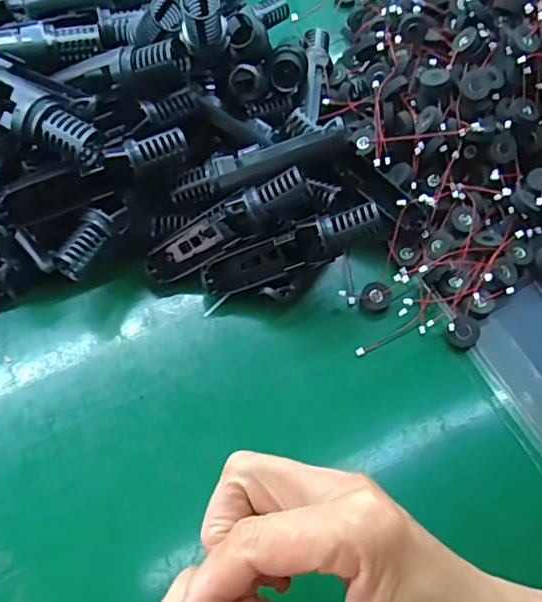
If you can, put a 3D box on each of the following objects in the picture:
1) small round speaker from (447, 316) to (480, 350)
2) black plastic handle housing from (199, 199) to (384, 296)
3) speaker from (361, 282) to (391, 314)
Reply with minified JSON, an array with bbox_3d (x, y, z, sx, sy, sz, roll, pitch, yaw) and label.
[{"bbox_3d":[0.129,0.021,0.388,0.022,0.009,0.022,0,90,9],"label":"small round speaker"},{"bbox_3d":[0.015,-0.032,0.377,0.118,0.034,0.024,-20,64,21],"label":"black plastic handle housing"},{"bbox_3d":[0.073,-0.003,0.400,0.020,0.004,0.020,1,60,-2],"label":"speaker"}]

